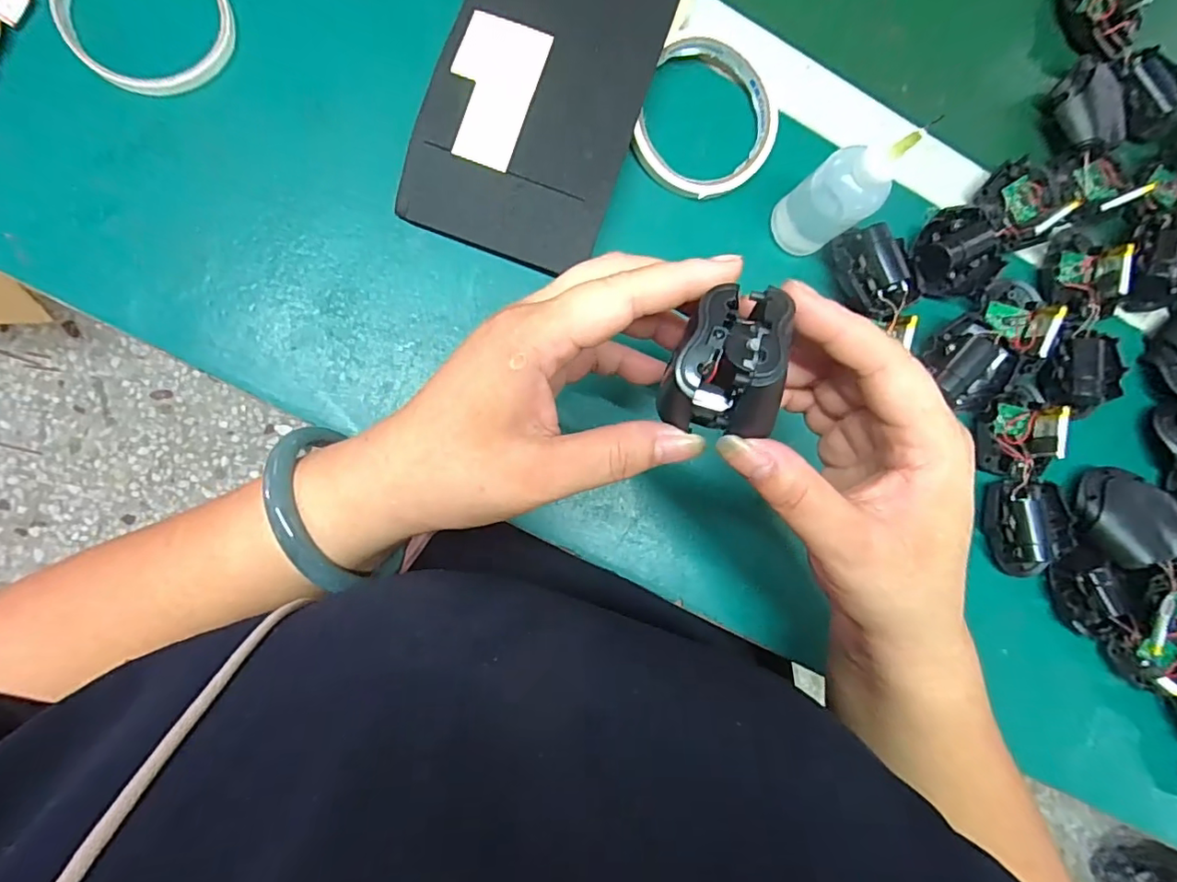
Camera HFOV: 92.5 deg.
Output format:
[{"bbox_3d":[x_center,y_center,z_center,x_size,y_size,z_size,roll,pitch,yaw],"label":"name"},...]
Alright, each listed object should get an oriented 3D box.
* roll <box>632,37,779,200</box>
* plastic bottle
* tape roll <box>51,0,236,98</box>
[{"bbox_3d":[0.071,-0.188,0.333,0.079,0.012,0.090,19,84,-7],"label":"roll"},{"bbox_3d":[0.133,-0.129,0.302,0.035,0.079,0.032,10,86,-8],"label":"plastic bottle"},{"bbox_3d":[-0.232,-0.226,0.296,0.083,0.008,0.085,0,87,-9],"label":"tape roll"}]

